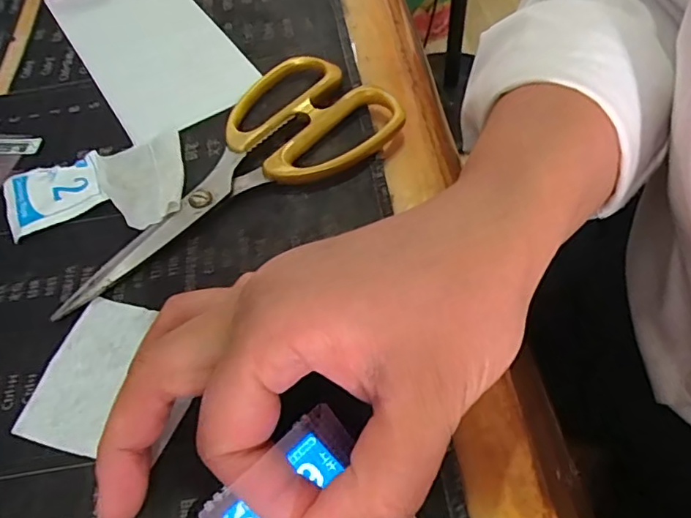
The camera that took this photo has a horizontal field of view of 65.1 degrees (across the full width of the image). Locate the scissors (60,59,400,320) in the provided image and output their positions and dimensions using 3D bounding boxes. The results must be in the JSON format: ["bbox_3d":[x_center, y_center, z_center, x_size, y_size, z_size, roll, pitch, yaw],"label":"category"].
[{"bbox_3d":[-0.061,-0.049,0.268,0.179,0.011,0.080,-29,58,-15],"label":"scissors"}]

